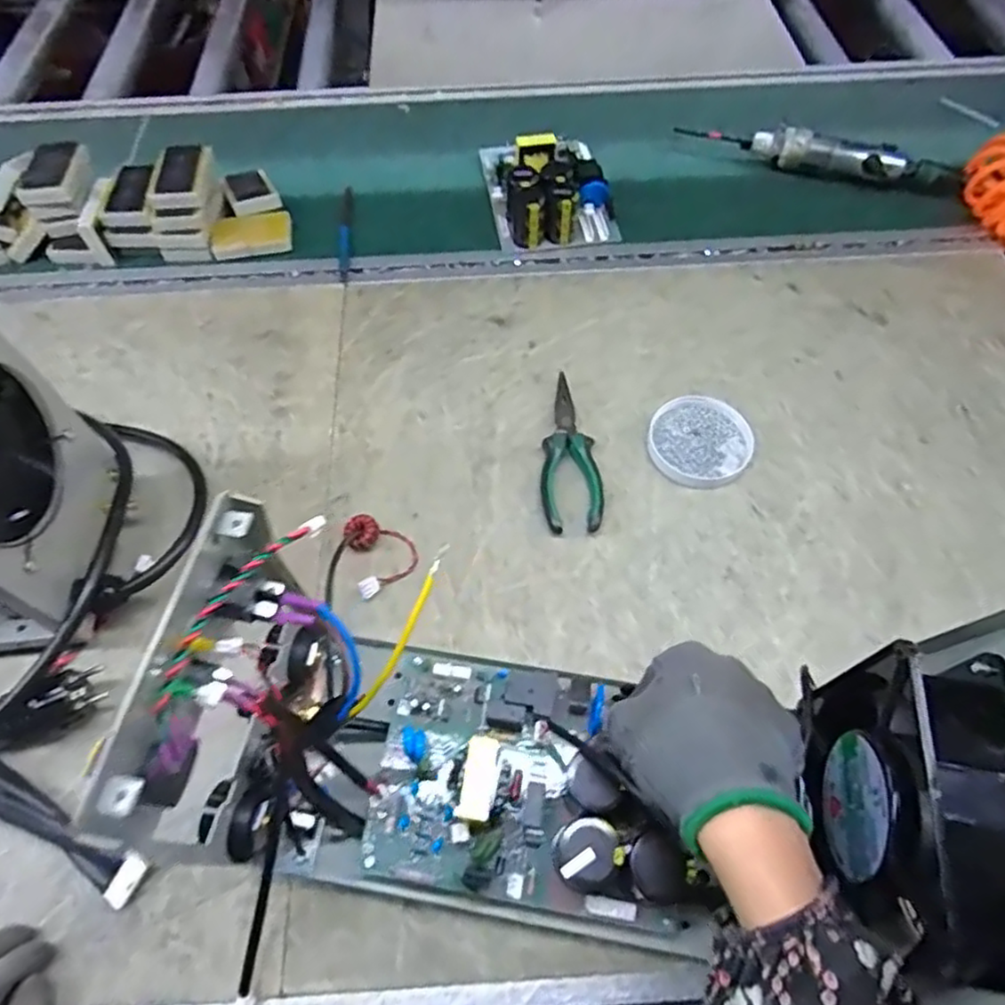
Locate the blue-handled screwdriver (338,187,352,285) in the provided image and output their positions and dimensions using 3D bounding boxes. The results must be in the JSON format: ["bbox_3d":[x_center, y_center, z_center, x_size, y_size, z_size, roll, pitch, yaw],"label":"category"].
[{"bbox_3d":[-0.175,-0.298,0.710,0.013,0.009,0.143,-3,61,0],"label":"blue-handled screwdriver"}]

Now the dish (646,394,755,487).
[{"bbox_3d":[0.175,-0.056,0.566,0.086,0.008,0.090,-1,61,1],"label":"dish"}]

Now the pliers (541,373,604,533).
[{"bbox_3d":[0.060,-0.047,0.560,0.050,0.022,0.155,1,61,2],"label":"pliers"}]

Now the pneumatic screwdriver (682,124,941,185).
[{"bbox_3d":[0.352,-0.402,0.736,0.271,0.040,0.031,18,63,11],"label":"pneumatic screwdriver"}]

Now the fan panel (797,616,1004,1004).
[{"bbox_3d":[0.179,0.127,0.261,0.051,0.131,0.141,8,62,6],"label":"fan panel"}]

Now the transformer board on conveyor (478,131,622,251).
[{"bbox_3d":[0.050,-0.366,0.719,0.131,0.057,0.176,-10,61,-4],"label":"transformer board on conveyor"}]

